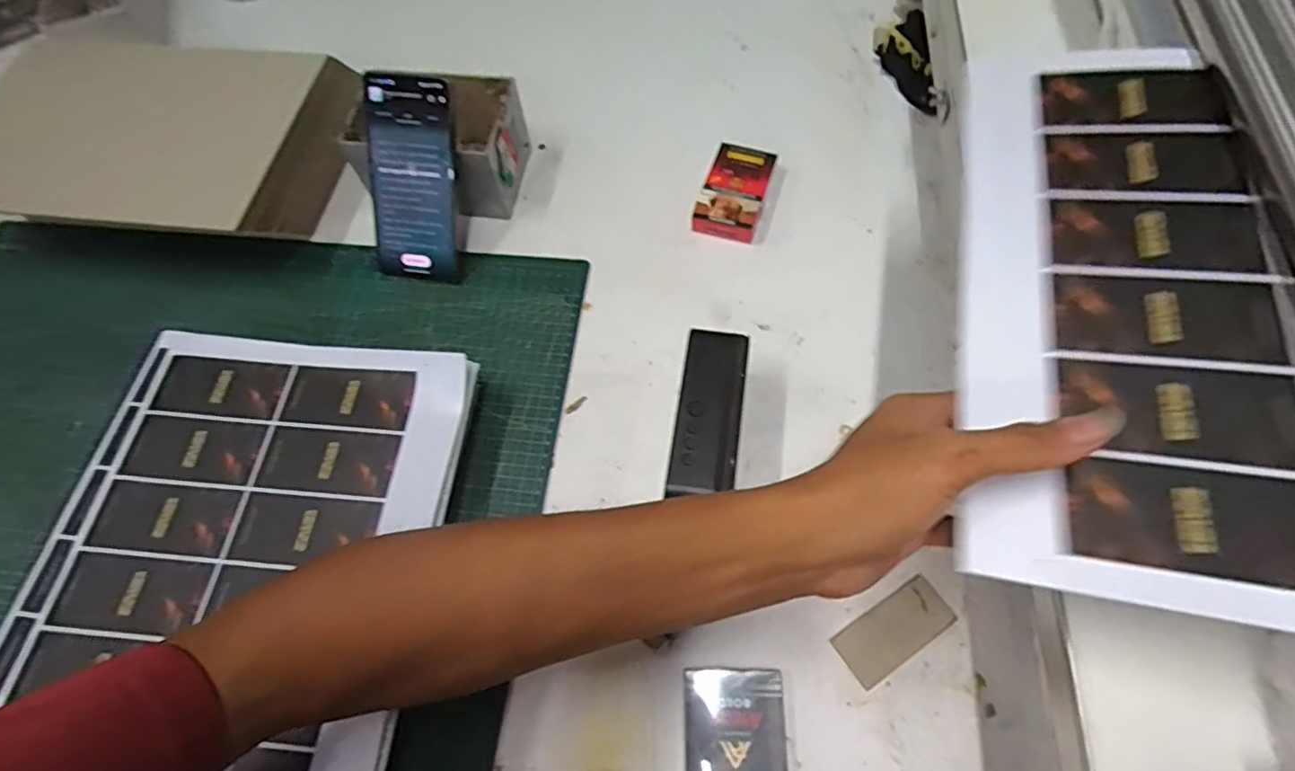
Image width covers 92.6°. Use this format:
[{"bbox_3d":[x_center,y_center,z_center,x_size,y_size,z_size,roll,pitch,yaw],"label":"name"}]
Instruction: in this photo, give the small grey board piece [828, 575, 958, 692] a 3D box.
[{"bbox_3d":[0.164,0.162,0.410,0.078,0.004,0.036,-31,67,-12],"label":"small grey board piece"}]

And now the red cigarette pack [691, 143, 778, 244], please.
[{"bbox_3d":[0.081,-0.179,0.571,0.055,0.026,0.099,16,66,9],"label":"red cigarette pack"}]

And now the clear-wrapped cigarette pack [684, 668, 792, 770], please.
[{"bbox_3d":[0.055,0.226,0.375,0.063,0.018,0.097,0,64,2],"label":"clear-wrapped cigarette pack"}]

